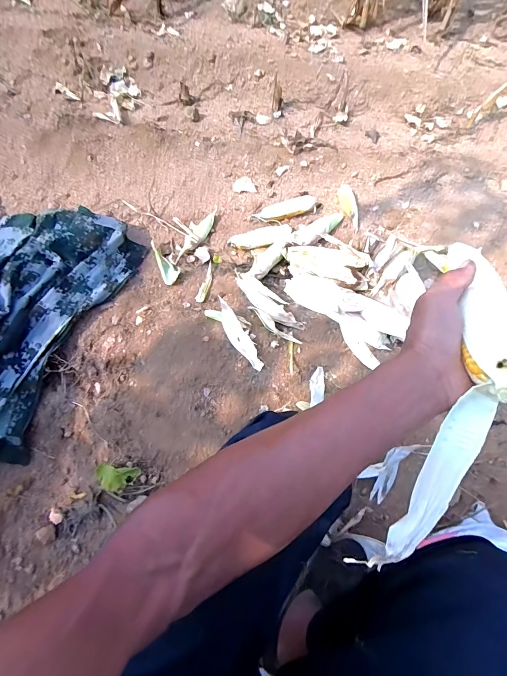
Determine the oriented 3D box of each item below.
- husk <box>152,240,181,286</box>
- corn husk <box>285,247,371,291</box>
[{"bbox_3d":[-0.256,-0.227,1.029,0.054,0.023,0.174,-20,69,-10],"label":"husk"},{"bbox_3d":[0.202,-0.195,0.962,0.238,0.062,0.088,13,67,3],"label":"corn husk"}]

